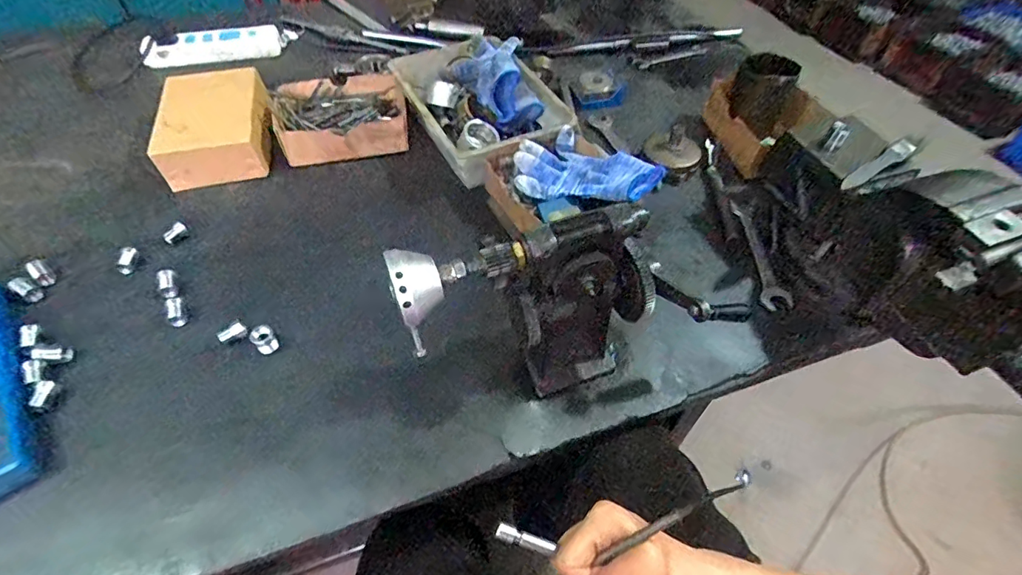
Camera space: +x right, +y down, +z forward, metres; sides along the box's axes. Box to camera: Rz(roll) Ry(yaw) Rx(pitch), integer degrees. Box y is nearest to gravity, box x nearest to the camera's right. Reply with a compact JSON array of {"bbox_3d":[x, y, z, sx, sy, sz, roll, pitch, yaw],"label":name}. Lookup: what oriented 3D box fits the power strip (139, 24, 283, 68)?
[{"bbox_3d":[-0.486,-0.395,0.815,0.209,0.035,0.041,-18,54,-16],"label":"power strip"}]

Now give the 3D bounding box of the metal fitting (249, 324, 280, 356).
[{"bbox_3d":[-0.236,0.049,0.476,0.022,0.017,0.019,32,57,21],"label":"metal fitting"}]

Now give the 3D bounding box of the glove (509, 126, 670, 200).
[{"bbox_3d":[0.090,-0.133,0.597,0.169,0.065,0.096,20,53,13],"label":"glove"}]

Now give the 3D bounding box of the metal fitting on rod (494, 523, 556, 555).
[{"bbox_3d":[0.009,0.168,0.331,0.039,0.006,0.008,20,52,-2],"label":"metal fitting on rod"}]

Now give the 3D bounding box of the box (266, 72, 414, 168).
[{"bbox_3d":[-0.233,-0.237,0.688,0.173,0.043,0.150,-9,52,-9],"label":"box"}]

